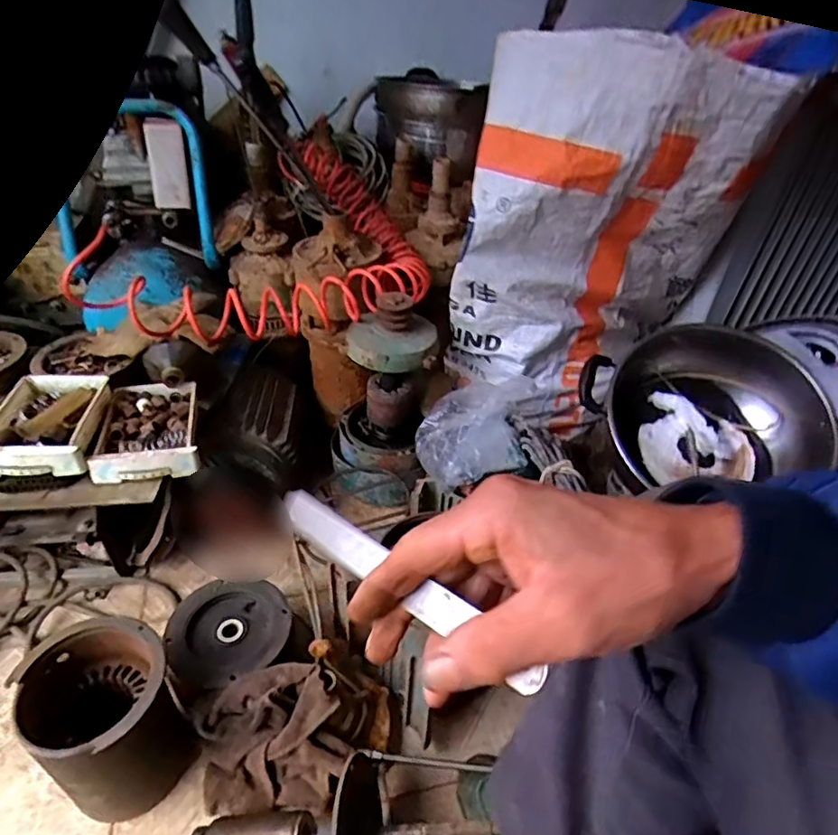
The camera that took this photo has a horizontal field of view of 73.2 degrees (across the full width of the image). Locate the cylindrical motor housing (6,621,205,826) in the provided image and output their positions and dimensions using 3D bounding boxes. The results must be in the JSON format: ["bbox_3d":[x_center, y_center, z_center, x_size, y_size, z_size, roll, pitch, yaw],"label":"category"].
[{"bbox_3d":[-0.332,0.336,0.617,0.136,0.196,0.124,2,38,-2],"label":"cylindrical motor housing"}]

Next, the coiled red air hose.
[{"bbox_3d":[-0.277,-0.318,1.027,0.552,0.211,0.535,-5,39,-11],"label":"coiled red air hose"}]

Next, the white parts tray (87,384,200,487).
[{"bbox_3d":[-0.379,0.012,0.794,0.126,0.039,0.186,-8,40,-15],"label":"white parts tray"}]

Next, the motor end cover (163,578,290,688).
[{"bbox_3d":[-0.234,0.257,0.695,0.138,0.021,0.144,1,38,-4],"label":"motor end cover"}]

